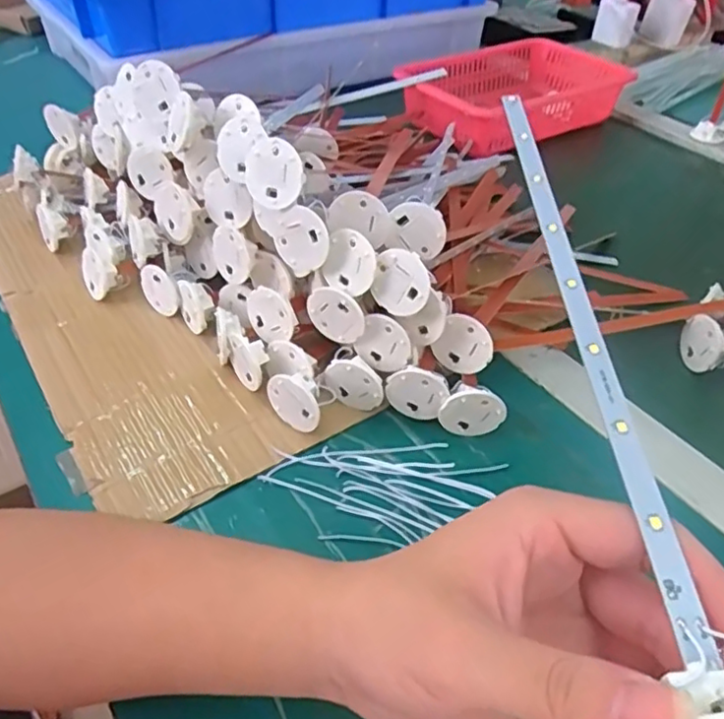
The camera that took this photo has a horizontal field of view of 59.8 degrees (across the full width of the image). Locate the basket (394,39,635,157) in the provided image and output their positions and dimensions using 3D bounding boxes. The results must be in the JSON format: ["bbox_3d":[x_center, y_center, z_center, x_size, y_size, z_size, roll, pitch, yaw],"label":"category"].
[{"bbox_3d":[0.171,-0.322,0.765,0.264,0.056,0.169,-19,47,-21],"label":"basket"}]

